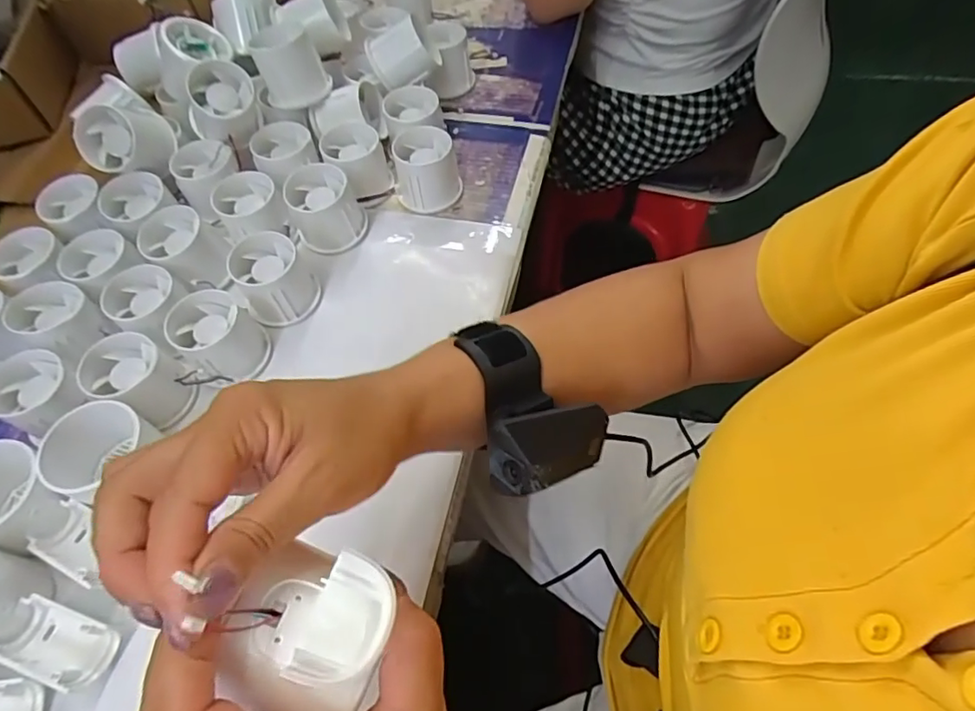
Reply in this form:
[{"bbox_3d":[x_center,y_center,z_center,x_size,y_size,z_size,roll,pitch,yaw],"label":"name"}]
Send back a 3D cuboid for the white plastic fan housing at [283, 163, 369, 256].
[{"bbox_3d":[-0.135,-0.122,0.467,0.056,0.059,0.056,-2,59,3],"label":"white plastic fan housing"}]

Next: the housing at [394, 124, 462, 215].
[{"bbox_3d":[-0.052,-0.160,0.485,0.052,0.053,0.054,-8,58,-1],"label":"housing"}]

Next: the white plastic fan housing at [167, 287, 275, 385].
[{"bbox_3d":[-0.194,-0.013,0.409,0.053,0.049,0.054,-2,59,3],"label":"white plastic fan housing"}]

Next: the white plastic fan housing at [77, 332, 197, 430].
[{"bbox_3d":[-0.243,0.016,0.391,0.055,0.048,0.049,17,61,14],"label":"white plastic fan housing"}]

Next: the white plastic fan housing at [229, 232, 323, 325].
[{"bbox_3d":[-0.164,-0.058,0.433,0.054,0.055,0.050,-2,59,3],"label":"white plastic fan housing"}]

